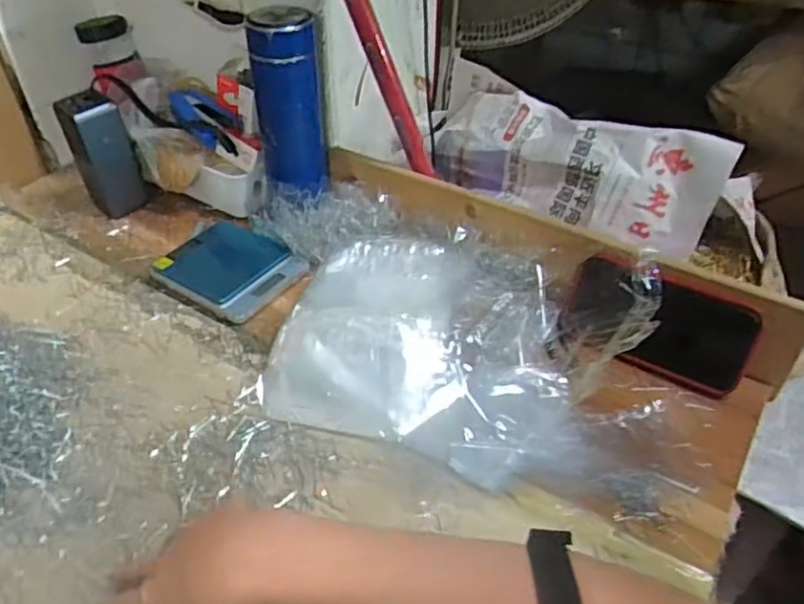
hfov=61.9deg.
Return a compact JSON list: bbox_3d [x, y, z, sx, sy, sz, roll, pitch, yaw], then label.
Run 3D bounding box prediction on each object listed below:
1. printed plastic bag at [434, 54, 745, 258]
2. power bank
[{"bbox_3d":[0.164,-0.149,0.682,0.309,0.124,0.060,25,13,25],"label":"printed plastic bag"},{"bbox_3d":[-0.322,-0.155,0.725,0.047,0.130,0.056,28,50,26],"label":"power bank"}]

